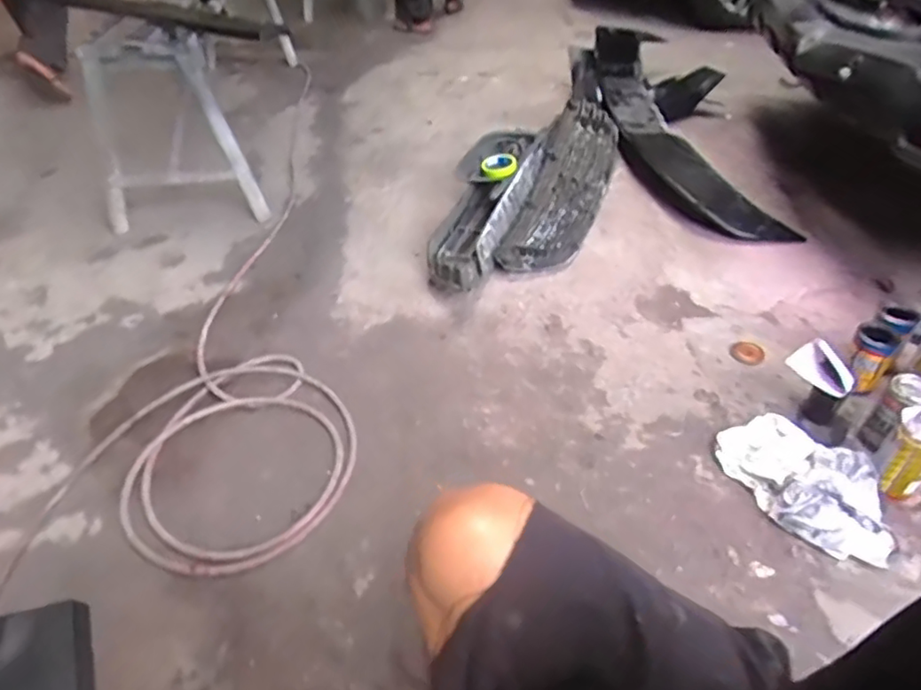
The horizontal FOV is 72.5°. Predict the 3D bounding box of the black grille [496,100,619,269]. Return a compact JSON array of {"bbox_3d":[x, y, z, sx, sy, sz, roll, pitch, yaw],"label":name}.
[{"bbox_3d":[0.310,-0.463,1.793,0.218,0.063,0.764,21,54,3],"label":"black grille"}]

